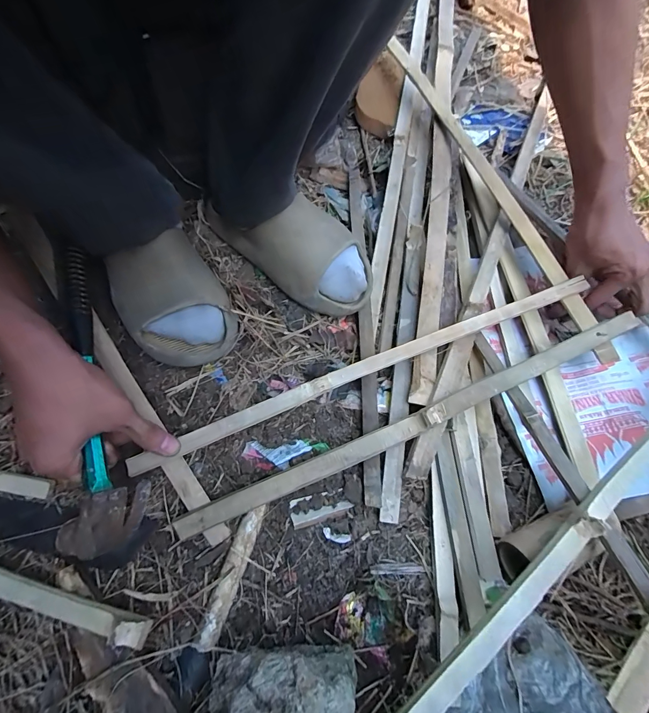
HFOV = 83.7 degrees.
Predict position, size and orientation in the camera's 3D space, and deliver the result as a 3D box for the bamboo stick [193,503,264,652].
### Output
[{"bbox_3d":[-0.083,0.195,0.326,0.019,0.011,0.115,16,67,6],"label":"bamboo stick"}]

